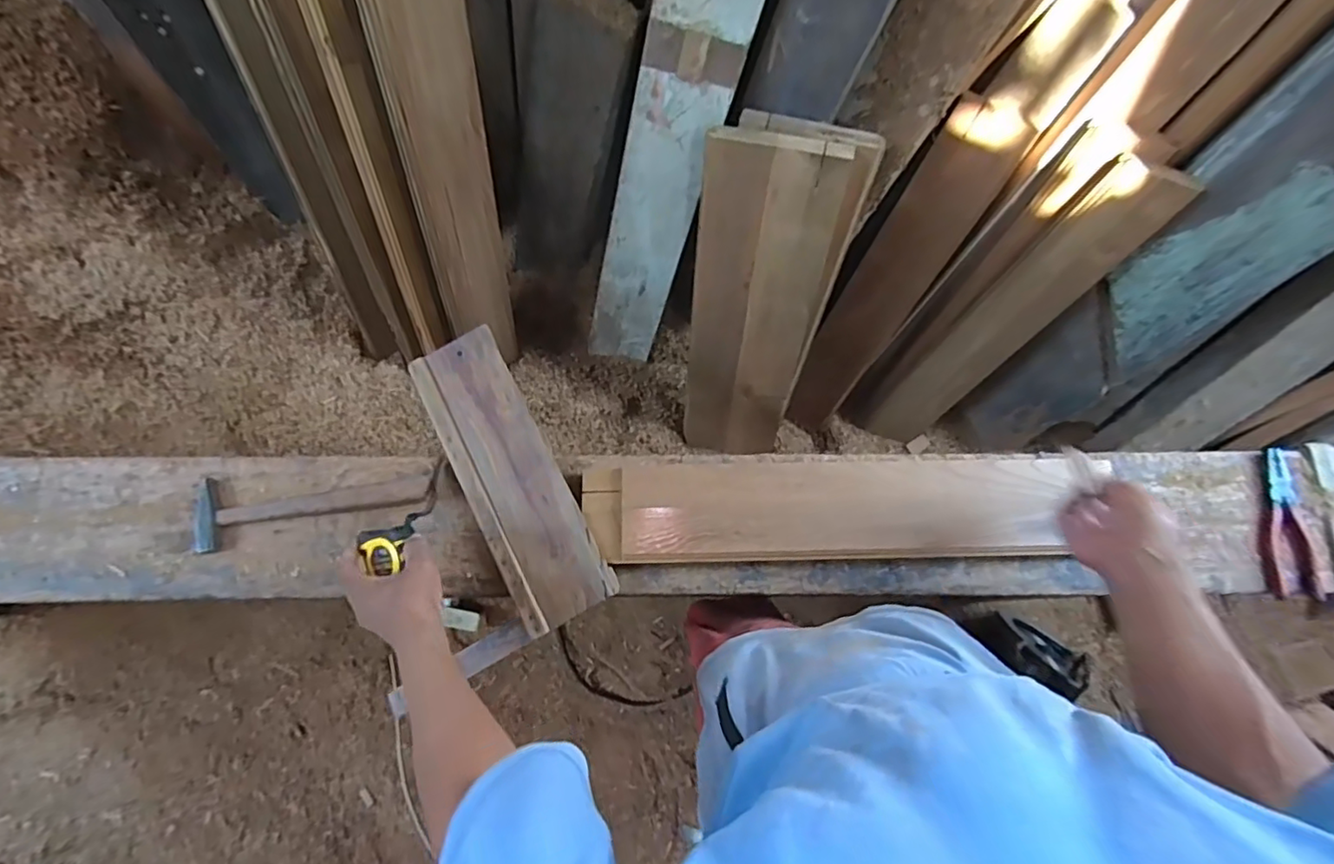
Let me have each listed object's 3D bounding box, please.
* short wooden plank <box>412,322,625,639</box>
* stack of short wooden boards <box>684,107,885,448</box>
[{"bbox_3d":[-0.202,0.051,0.767,0.119,0.026,0.392,-28,80,-5],"label":"short wooden plank"},{"bbox_3d":[0.147,-0.175,1.017,0.221,0.661,0.069,7,51,2],"label":"stack of short wooden boards"}]

